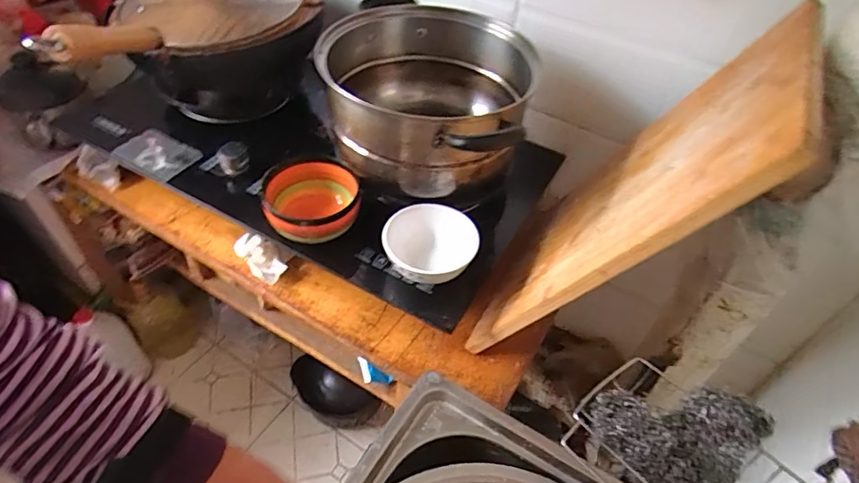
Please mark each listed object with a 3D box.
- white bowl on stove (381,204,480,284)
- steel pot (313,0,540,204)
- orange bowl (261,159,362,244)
[{"bbox_3d":[-0.002,0.013,0.646,0.119,0.058,0.109,2,48,-2],"label":"white bowl on stove"},{"bbox_3d":[-0.011,-0.188,0.670,0.274,0.137,0.250,2,48,-2],"label":"steel pot"},{"bbox_3d":[-0.154,-0.050,0.676,0.118,0.056,0.116,0,48,-4],"label":"orange bowl"}]

